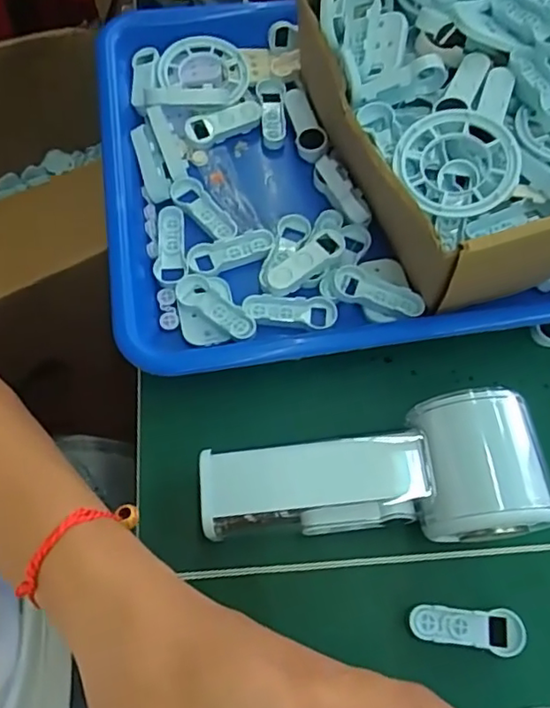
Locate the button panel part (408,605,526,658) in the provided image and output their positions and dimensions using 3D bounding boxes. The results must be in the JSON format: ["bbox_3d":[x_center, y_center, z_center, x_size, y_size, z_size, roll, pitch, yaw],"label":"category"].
[{"bbox_3d":[0.086,0.123,0.263,0.050,0.004,0.018,7,66,0],"label":"button panel part"}]

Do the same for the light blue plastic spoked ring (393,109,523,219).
[{"bbox_3d":[0.085,-0.089,0.277,0.055,0.020,0.050,1,66,-3],"label":"light blue plastic spoked ring"}]

